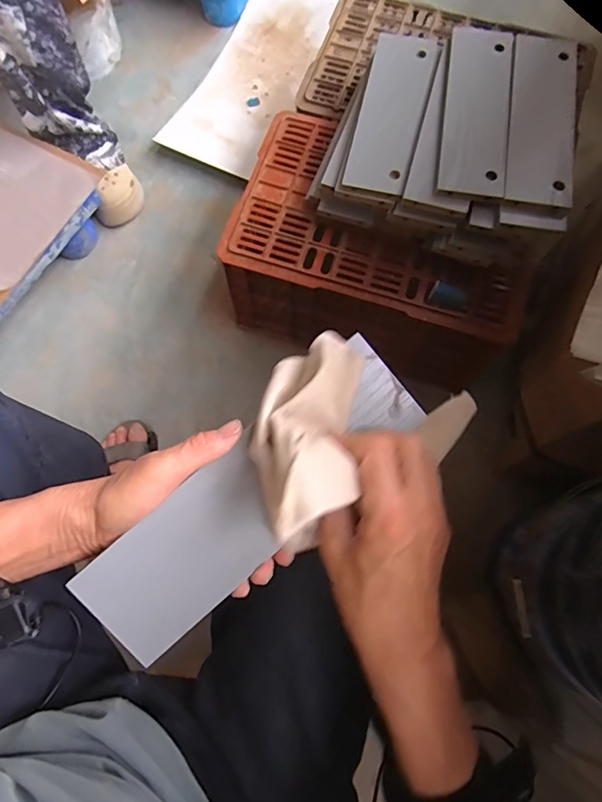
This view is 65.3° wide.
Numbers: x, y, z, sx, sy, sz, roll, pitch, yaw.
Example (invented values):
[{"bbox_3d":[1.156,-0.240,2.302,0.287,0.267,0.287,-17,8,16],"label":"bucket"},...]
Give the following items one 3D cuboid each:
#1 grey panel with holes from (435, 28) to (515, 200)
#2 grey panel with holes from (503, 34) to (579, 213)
[{"bbox_3d":[0.228,-0.381,0.613,0.083,0.009,0.257,8,76,8],"label":"grey panel with holes"},{"bbox_3d":[0.314,-0.370,0.613,0.083,0.021,0.271,10,74,3],"label":"grey panel with holes"}]

